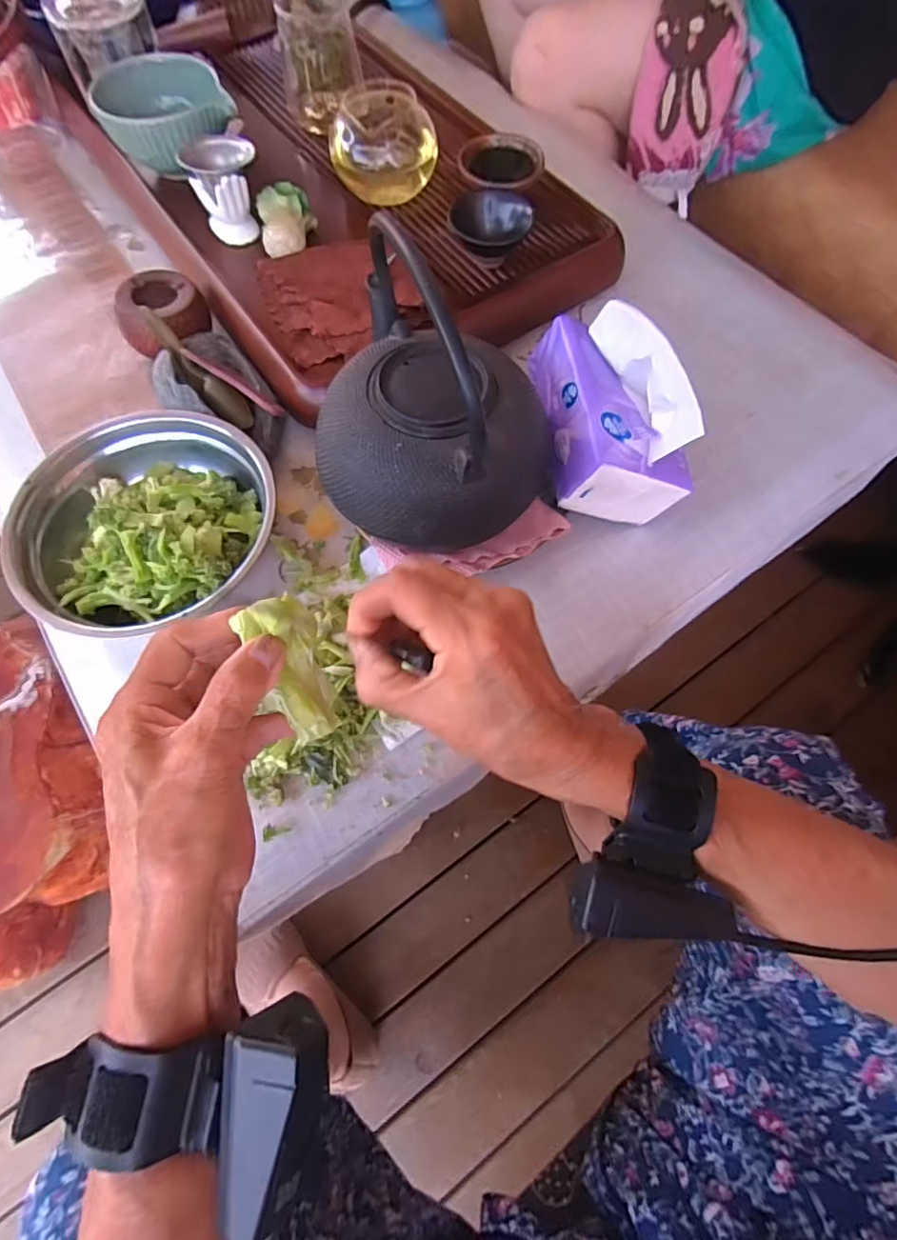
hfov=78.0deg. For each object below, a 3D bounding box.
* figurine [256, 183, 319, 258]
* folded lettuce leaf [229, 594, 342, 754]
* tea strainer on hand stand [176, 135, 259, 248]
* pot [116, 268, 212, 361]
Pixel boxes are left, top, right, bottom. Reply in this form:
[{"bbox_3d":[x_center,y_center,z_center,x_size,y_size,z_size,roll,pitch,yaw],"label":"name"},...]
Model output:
[{"bbox_3d":[-0.155,-0.383,0.529,0.054,0.031,0.058,-17,69,-7],"label":"figurine"},{"bbox_3d":[-0.074,0.023,0.261,0.032,0.019,0.068,-20,89,-8],"label":"folded lettuce leaf"},{"bbox_3d":[-0.216,-0.414,0.536,0.058,0.067,0.055,7,68,3],"label":"tea strainer on hand stand"},{"bbox_3d":[-0.271,-0.283,0.531,0.069,0.060,0.082,8,68,3],"label":"pot"}]

